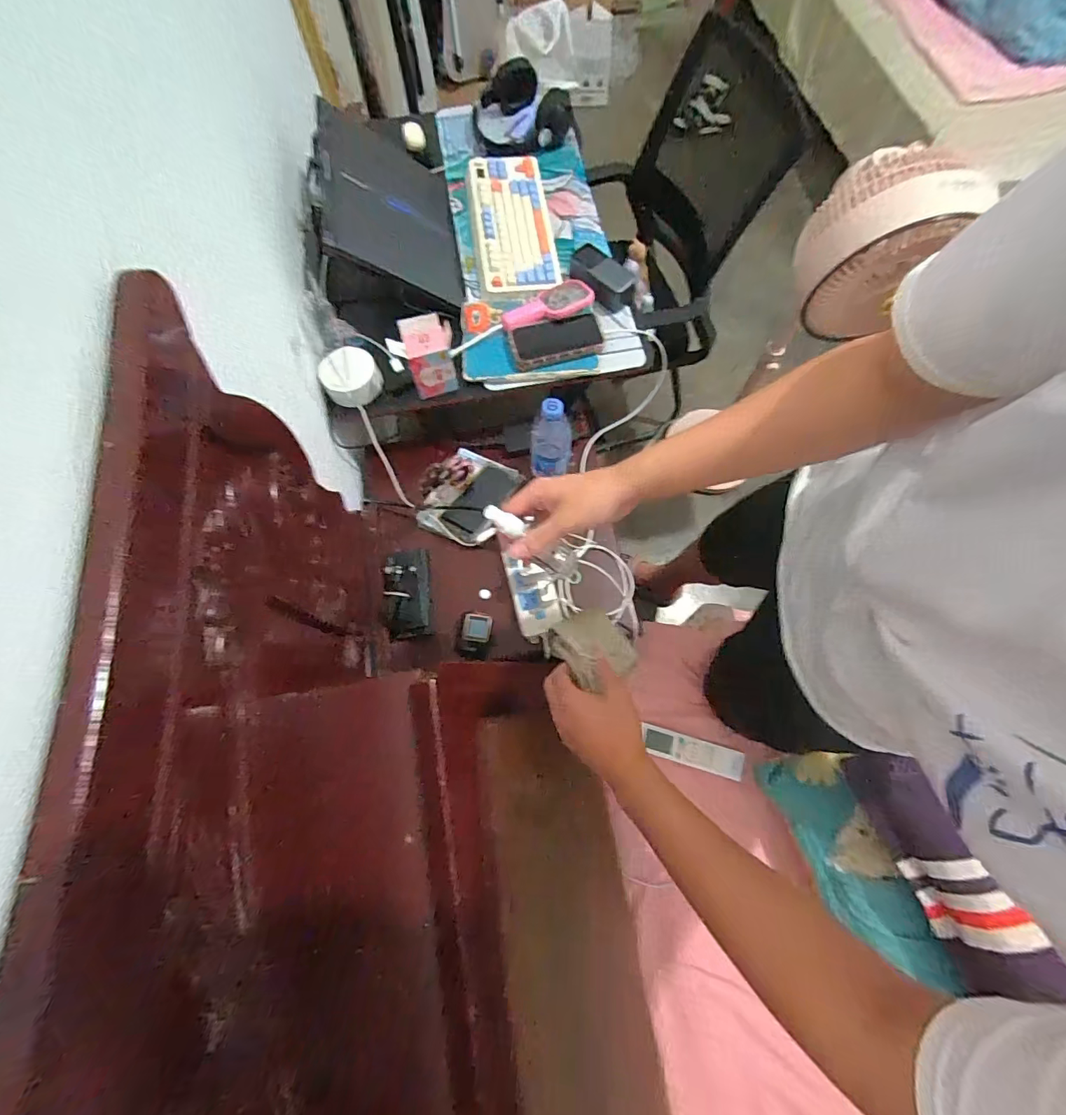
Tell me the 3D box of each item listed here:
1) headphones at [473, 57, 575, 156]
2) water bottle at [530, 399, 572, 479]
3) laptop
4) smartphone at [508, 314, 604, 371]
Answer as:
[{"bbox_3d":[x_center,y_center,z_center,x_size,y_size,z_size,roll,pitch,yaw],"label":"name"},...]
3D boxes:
[{"bbox_3d":[-0.023,-0.968,1.000,0.218,0.074,0.187,0,73,2],"label":"headphones"},{"bbox_3d":[0.035,-0.212,0.845,0.078,0.196,0.072,6,73,4],"label":"water bottle"},{"bbox_3d":[-0.260,-0.647,0.858,0.262,0.037,0.404,8,64,-42],"label":"laptop"},{"bbox_3d":[0.043,-0.391,0.836,0.169,0.008,0.079,-16,88,-9],"label":"smartphone"}]

